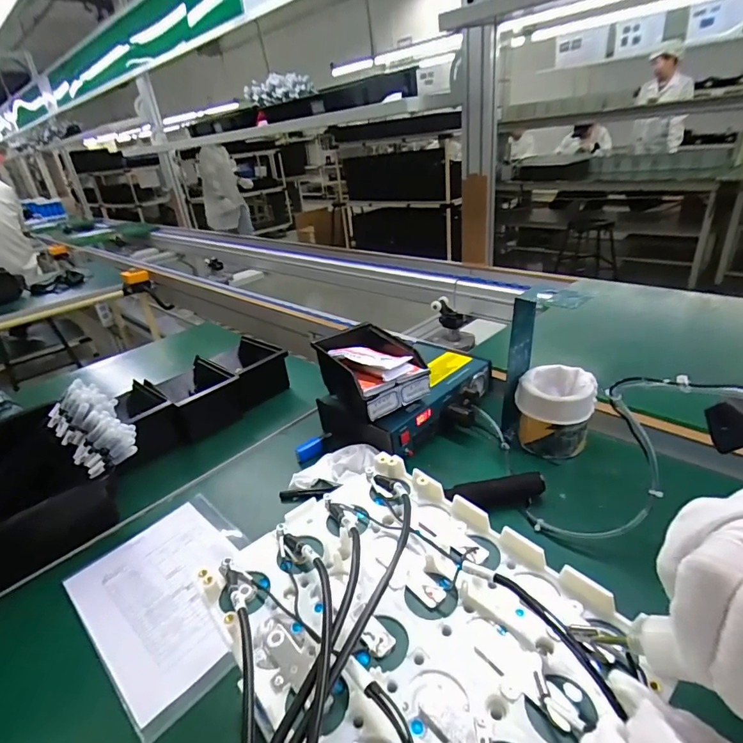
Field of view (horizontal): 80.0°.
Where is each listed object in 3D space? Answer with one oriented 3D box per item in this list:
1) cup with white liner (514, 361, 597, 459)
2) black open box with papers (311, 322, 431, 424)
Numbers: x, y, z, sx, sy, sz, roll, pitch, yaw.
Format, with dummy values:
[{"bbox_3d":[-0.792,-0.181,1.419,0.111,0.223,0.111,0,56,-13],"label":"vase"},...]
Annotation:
[{"bbox_3d":[0.244,0.053,0.597,0.097,0.100,0.082,6,31,22],"label":"cup with white liner"},{"bbox_3d":[-0.007,-0.002,0.661,0.108,0.078,0.185,-18,30,-20],"label":"black open box with papers"}]

